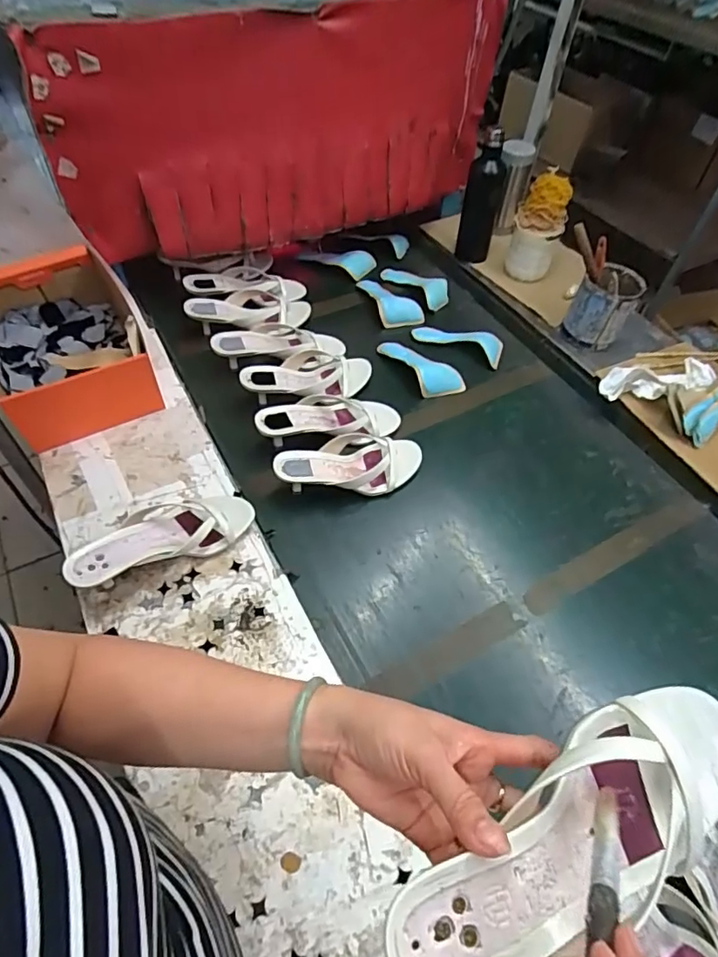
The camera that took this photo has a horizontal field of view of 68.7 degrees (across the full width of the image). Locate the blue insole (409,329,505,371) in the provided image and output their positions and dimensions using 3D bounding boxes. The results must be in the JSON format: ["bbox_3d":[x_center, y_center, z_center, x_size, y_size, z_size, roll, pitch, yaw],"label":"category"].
[{"bbox_3d":[0.189,-0.265,0.996,0.170,0.017,0.075,22,55,11],"label":"blue insole"}]

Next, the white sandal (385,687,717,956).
[{"bbox_3d":[0.118,0.192,0.276,0.217,0.062,0.084,-25,60,-18],"label":"white sandal"}]

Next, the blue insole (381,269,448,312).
[{"bbox_3d":[0.133,-0.407,1.102,0.094,0.019,0.164,-26,60,-22],"label":"blue insole"}]

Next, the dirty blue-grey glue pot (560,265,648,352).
[{"bbox_3d":[0.434,-0.303,0.944,0.098,0.126,0.102,2,54,-3],"label":"dirty blue-grey glue pot"}]

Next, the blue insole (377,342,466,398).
[{"bbox_3d":[0.111,-0.205,0.933,0.087,0.027,0.164,-25,60,-21],"label":"blue insole"}]

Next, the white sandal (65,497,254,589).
[{"bbox_3d":[-0.241,0.066,0.649,0.217,0.057,0.091,-23,59,-20],"label":"white sandal"}]

